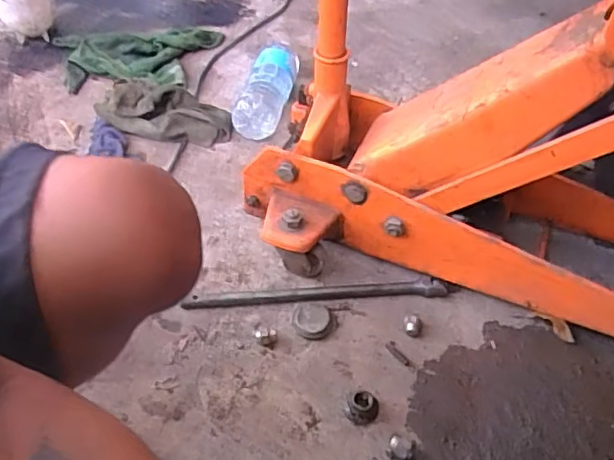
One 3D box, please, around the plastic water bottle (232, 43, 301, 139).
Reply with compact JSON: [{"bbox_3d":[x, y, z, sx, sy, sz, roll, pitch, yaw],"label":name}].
[{"bbox_3d":[-0.065,-0.251,1.074,0.073,0.072,0.215,12,49,8],"label":"plastic water bottle"}]

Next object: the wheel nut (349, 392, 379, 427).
[{"bbox_3d":[0.067,0.207,0.702,0.032,0.017,0.039,12,49,8],"label":"wheel nut"}]

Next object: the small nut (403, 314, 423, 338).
[{"bbox_3d":[0.137,0.124,0.777,0.027,0.010,0.028,1,48,-1],"label":"small nut"}]

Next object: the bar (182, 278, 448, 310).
[{"bbox_3d":[0.013,0.086,0.803,0.344,0.018,0.025,-3,48,-5],"label":"bar"}]

